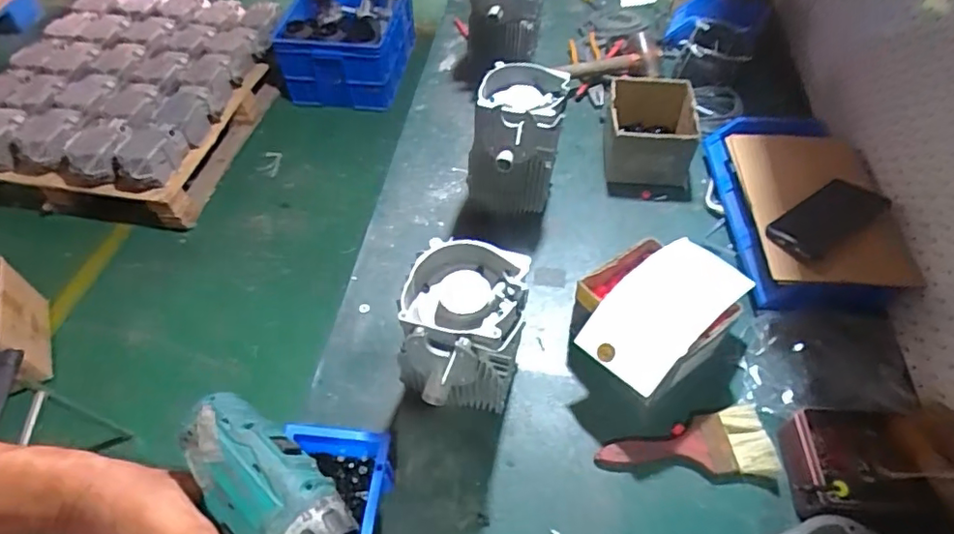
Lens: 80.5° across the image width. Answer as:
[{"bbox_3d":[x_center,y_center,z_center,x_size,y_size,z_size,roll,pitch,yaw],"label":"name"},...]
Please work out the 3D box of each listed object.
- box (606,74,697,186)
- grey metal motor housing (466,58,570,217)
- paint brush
[{"bbox_3d":[0.286,-0.228,0.945,0.139,0.099,0.168,7,52,7],"label":"box"},{"bbox_3d":[0.058,-0.170,0.830,0.144,0.206,0.123,-30,57,-20],"label":"grey metal motor housing"},{"bbox_3d":[0.240,0.210,0.651,0.194,0.019,0.080,-6,52,-3],"label":"paint brush"}]

